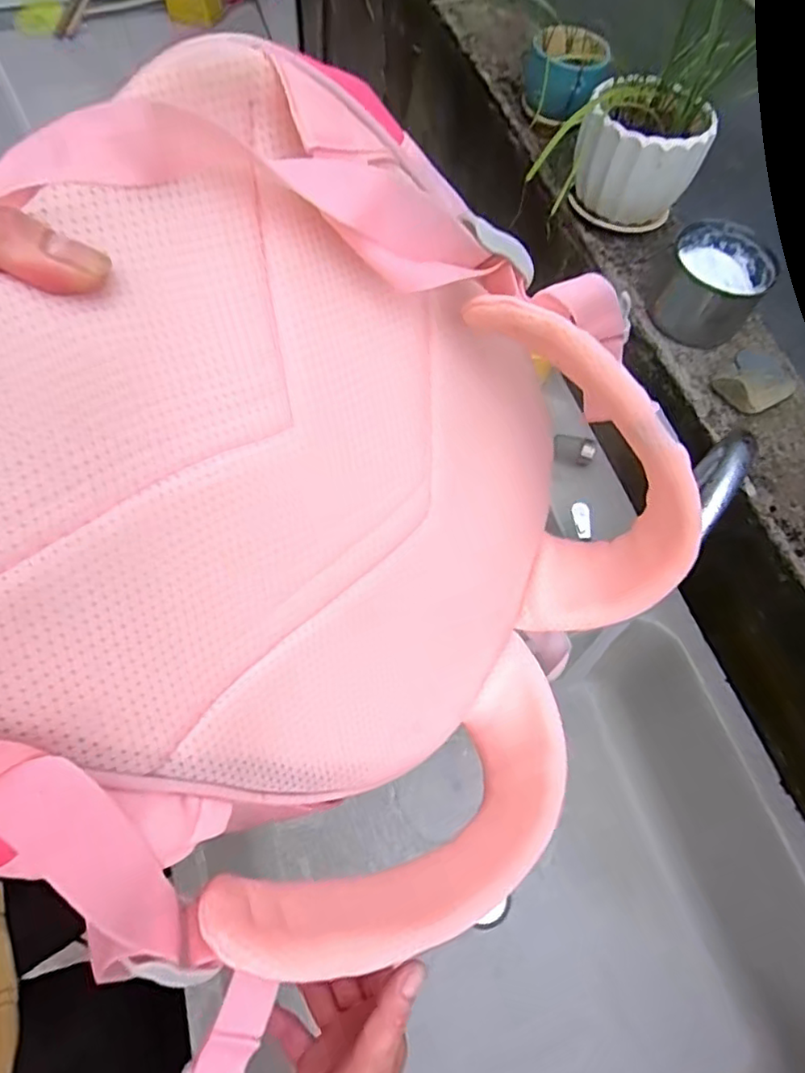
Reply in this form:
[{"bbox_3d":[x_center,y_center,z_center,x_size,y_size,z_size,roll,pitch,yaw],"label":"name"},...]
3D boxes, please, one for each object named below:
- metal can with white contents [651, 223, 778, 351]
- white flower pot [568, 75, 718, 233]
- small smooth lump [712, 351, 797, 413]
[{"bbox_3d":[0.322,-0.261,0.621,0.095,0.073,0.102,1,63,-3],"label":"metal can with white contents"},{"bbox_3d":[0.255,-0.409,0.659,0.127,0.127,0.094,33,66,12],"label":"white flower pot"},{"bbox_3d":[0.359,-0.156,0.598,0.063,0.024,0.083,40,68,15],"label":"small smooth lump"}]

